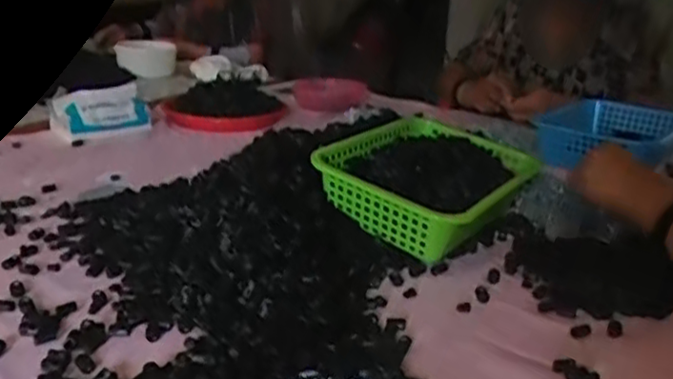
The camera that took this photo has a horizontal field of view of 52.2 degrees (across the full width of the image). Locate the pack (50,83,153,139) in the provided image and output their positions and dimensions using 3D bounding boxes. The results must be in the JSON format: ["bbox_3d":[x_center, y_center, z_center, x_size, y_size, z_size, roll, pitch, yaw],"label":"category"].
[{"bbox_3d":[-0.409,-0.133,1.205,0.166,0.084,0.067,-8,25,-26],"label":"pack"}]

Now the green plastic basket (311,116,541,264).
[{"bbox_3d":[0.123,-0.008,0.918,0.221,0.091,0.293,16,25,27],"label":"green plastic basket"}]

